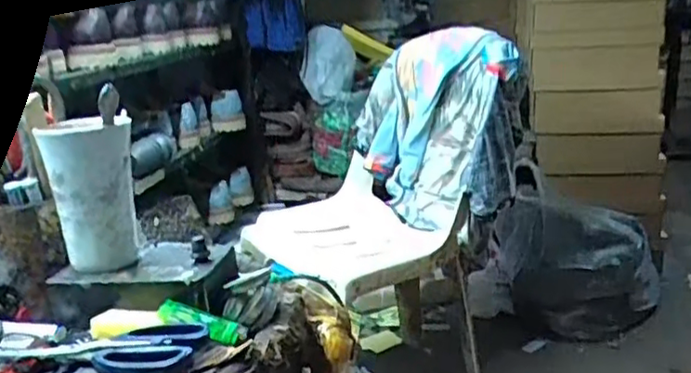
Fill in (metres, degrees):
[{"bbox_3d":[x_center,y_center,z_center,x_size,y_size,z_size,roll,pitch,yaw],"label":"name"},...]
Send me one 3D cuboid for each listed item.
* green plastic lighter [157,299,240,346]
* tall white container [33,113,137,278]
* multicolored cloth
[{"bbox_3d":[-0.129,0.118,0.556,0.075,0.016,0.027,17,20,10],"label":"green plastic lighter"},{"bbox_3d":[-0.242,0.002,0.616,0.076,0.138,0.076,-10,17,-23],"label":"tall white container"},{"bbox_3d":[0.182,-0.127,1.348,0.138,0.382,0.386,-13,19,-32],"label":"multicolored cloth"}]

